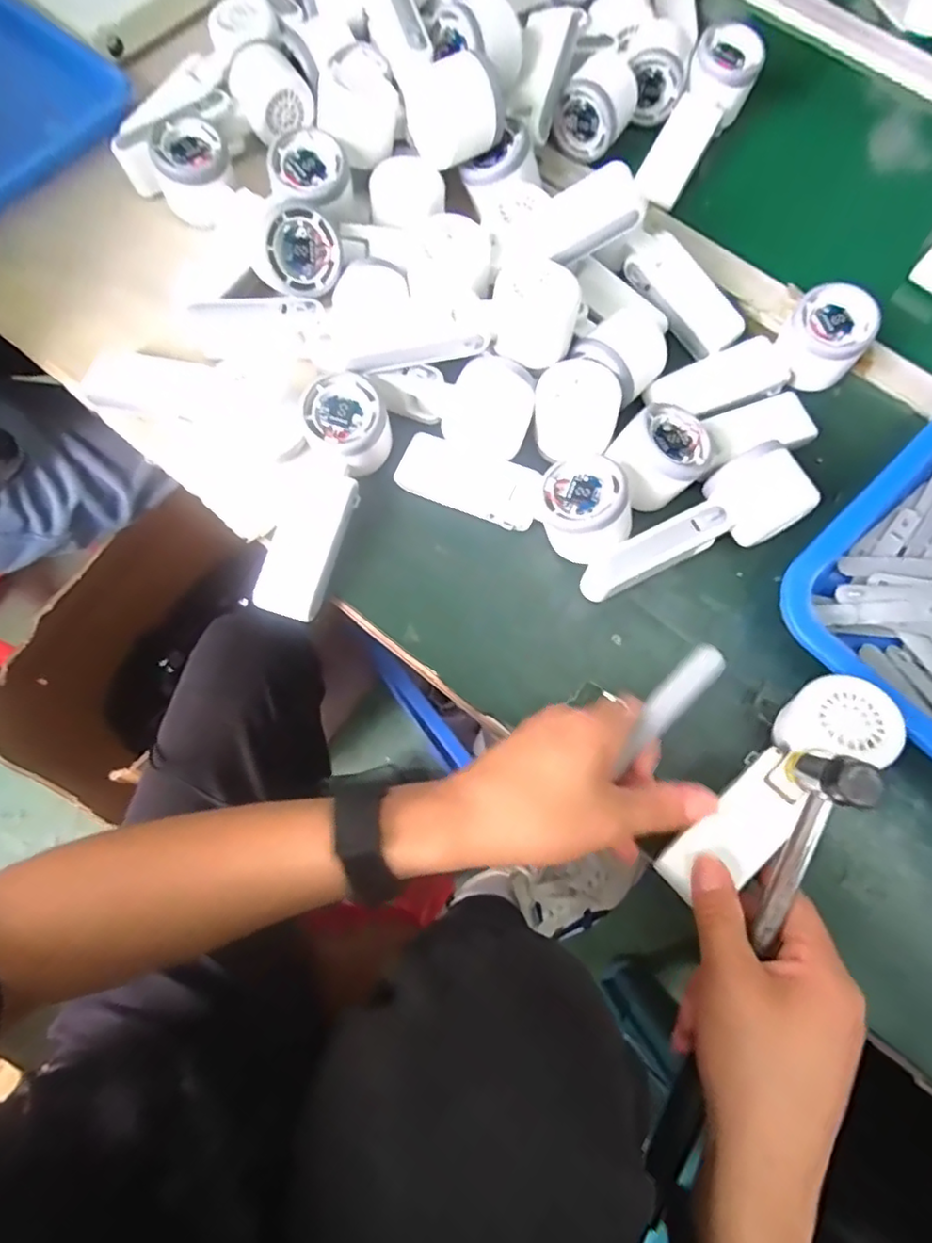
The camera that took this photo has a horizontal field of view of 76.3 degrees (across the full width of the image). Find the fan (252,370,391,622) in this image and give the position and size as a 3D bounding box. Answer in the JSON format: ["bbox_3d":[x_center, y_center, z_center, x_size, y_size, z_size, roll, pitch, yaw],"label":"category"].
[{"bbox_3d":[-0.097,-0.083,0.417,0.056,0.057,0.167,17,87,3],"label":"fan"}]

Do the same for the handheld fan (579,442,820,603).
[{"bbox_3d":[0.157,-0.055,0.402,0.151,0.052,0.056,-34,77,-12],"label":"handheld fan"}]

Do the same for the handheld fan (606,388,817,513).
[{"bbox_3d":[0.182,-0.133,0.429,0.163,0.046,0.058,-22,74,-21],"label":"handheld fan"}]

